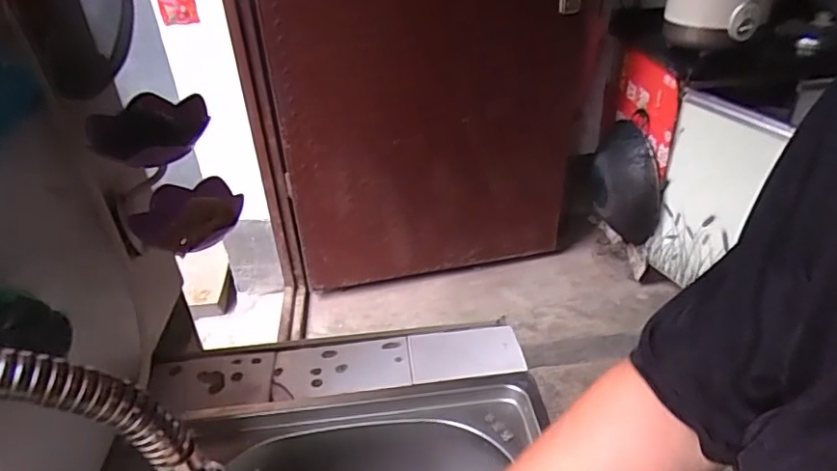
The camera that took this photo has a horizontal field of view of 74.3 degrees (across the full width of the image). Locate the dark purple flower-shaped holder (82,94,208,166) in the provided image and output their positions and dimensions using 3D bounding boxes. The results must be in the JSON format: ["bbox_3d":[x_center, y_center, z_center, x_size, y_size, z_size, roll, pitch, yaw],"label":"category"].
[{"bbox_3d":[-0.256,-0.101,0.527,0.105,0.032,0.115,-16,34,-19],"label":"dark purple flower-shaped holder"}]

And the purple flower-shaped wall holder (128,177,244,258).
[{"bbox_3d":[-0.243,-0.024,0.581,0.107,0.045,0.123,-18,35,-22],"label":"purple flower-shaped wall holder"}]

